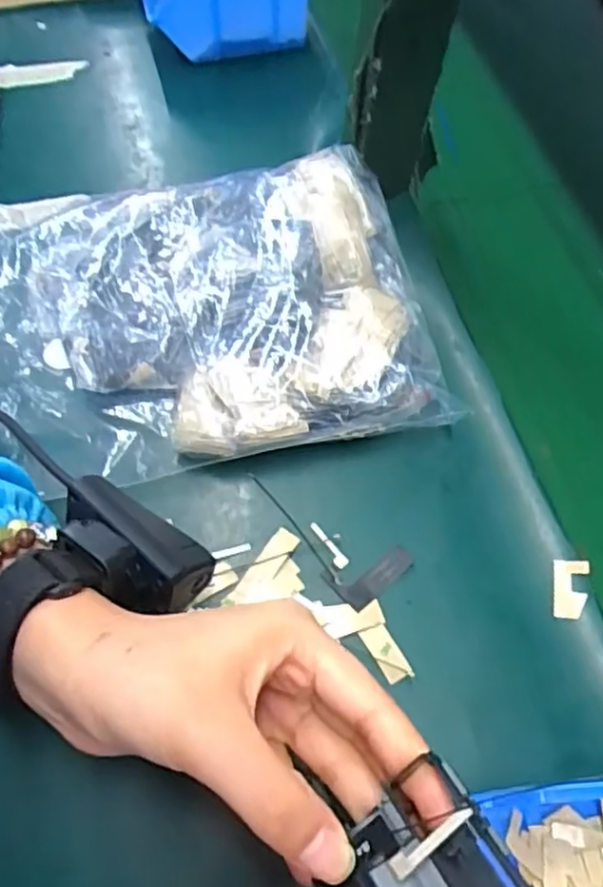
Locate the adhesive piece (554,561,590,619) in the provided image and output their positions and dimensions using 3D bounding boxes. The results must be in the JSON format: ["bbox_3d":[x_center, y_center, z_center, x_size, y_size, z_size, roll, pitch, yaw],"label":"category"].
[{"bbox_3d":[0.137,0.074,0.345,0.016,0.005,0.030,3,68,15],"label":"adhesive piece"}]

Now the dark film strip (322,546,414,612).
[{"bbox_3d":[0.036,0.066,0.353,0.041,0.006,0.024,-33,68,-20],"label":"dark film strip"}]

